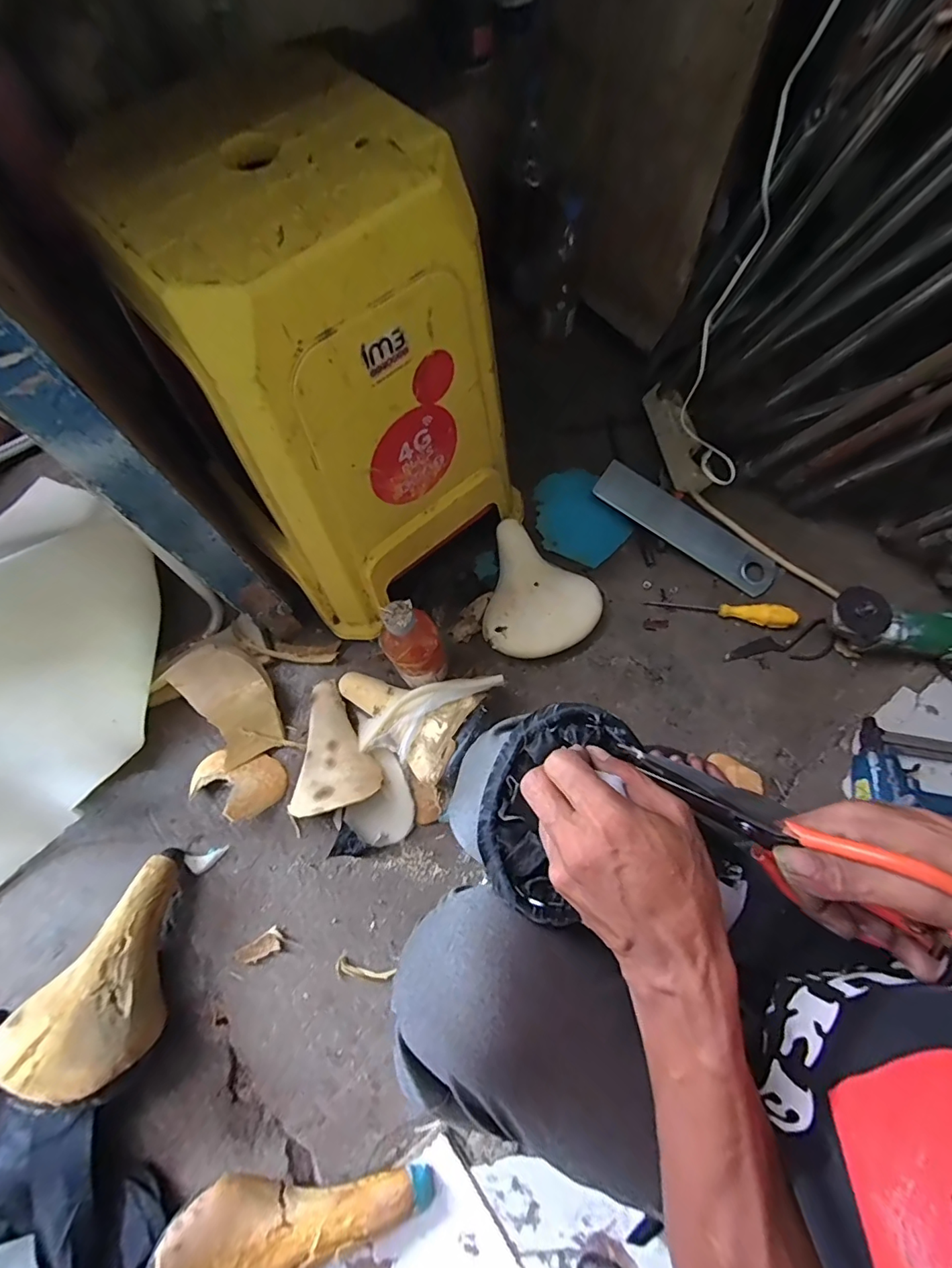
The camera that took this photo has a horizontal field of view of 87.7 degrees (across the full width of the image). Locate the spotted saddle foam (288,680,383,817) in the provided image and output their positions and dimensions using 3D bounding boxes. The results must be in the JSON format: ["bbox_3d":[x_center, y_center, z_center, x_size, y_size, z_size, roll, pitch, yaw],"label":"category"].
[{"bbox_3d":[-0.213,0.158,0.671,0.120,0.053,0.175,-28,73,-10],"label":"spotted saddle foam"}]

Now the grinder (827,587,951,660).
[{"bbox_3d":[0.629,-0.005,0.707,0.258,0.080,0.069,8,69,3],"label":"grinder"}]

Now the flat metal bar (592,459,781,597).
[{"bbox_3d":[0.335,-0.168,0.786,0.310,0.008,0.075,34,75,2],"label":"flat metal bar"}]

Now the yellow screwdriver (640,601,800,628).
[{"bbox_3d":[0.370,-0.037,0.747,0.215,0.031,0.029,8,71,2],"label":"yellow screwdriver"}]

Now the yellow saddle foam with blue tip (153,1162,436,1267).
[{"bbox_3d":[-0.170,0.597,0.491,0.253,0.047,0.127,-3,70,-19],"label":"yellow saddle foam with blue tip"}]

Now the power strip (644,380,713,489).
[{"bbox_3d":[0.331,-0.324,0.811,0.055,0.030,0.191,-9,71,-3],"label":"power strip"}]

